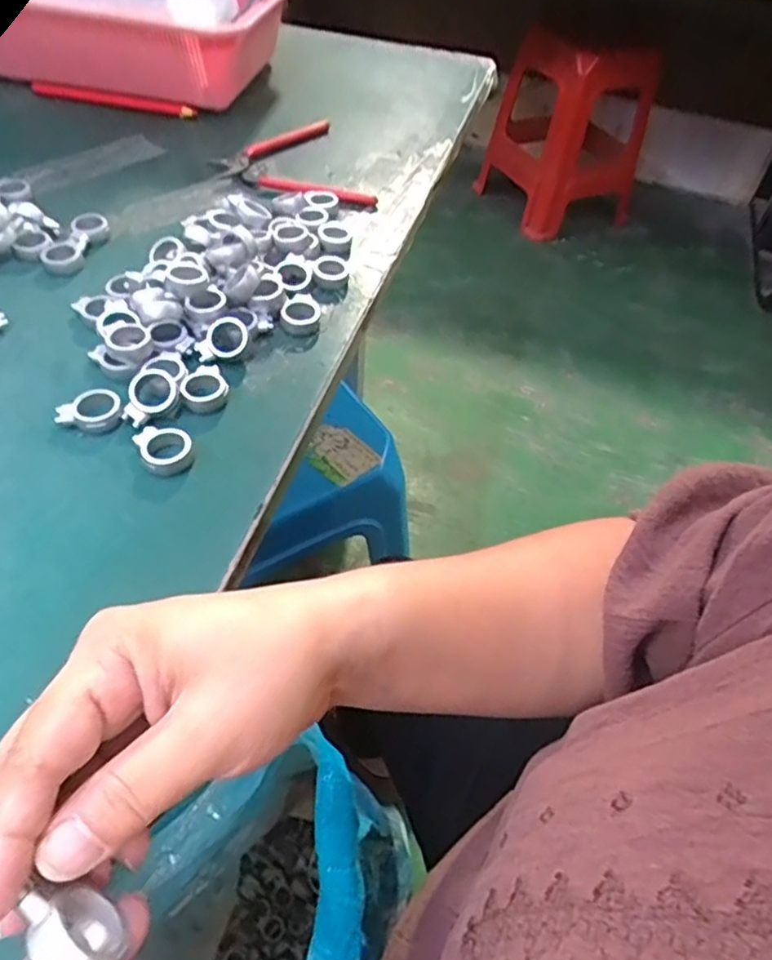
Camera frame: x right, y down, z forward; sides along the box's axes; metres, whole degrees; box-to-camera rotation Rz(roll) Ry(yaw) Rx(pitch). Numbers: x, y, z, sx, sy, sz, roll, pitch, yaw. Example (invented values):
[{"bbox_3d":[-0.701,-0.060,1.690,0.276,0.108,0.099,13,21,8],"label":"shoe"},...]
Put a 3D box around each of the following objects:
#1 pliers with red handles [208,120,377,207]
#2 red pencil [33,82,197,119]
[{"bbox_3d":[-0.085,-0.269,0.548,0.111,0.012,0.148,-13,53,-15],"label":"pliers with red handles"},{"bbox_3d":[-0.257,-0.363,0.611,0.158,0.012,0.014,11,50,4],"label":"red pencil"}]

